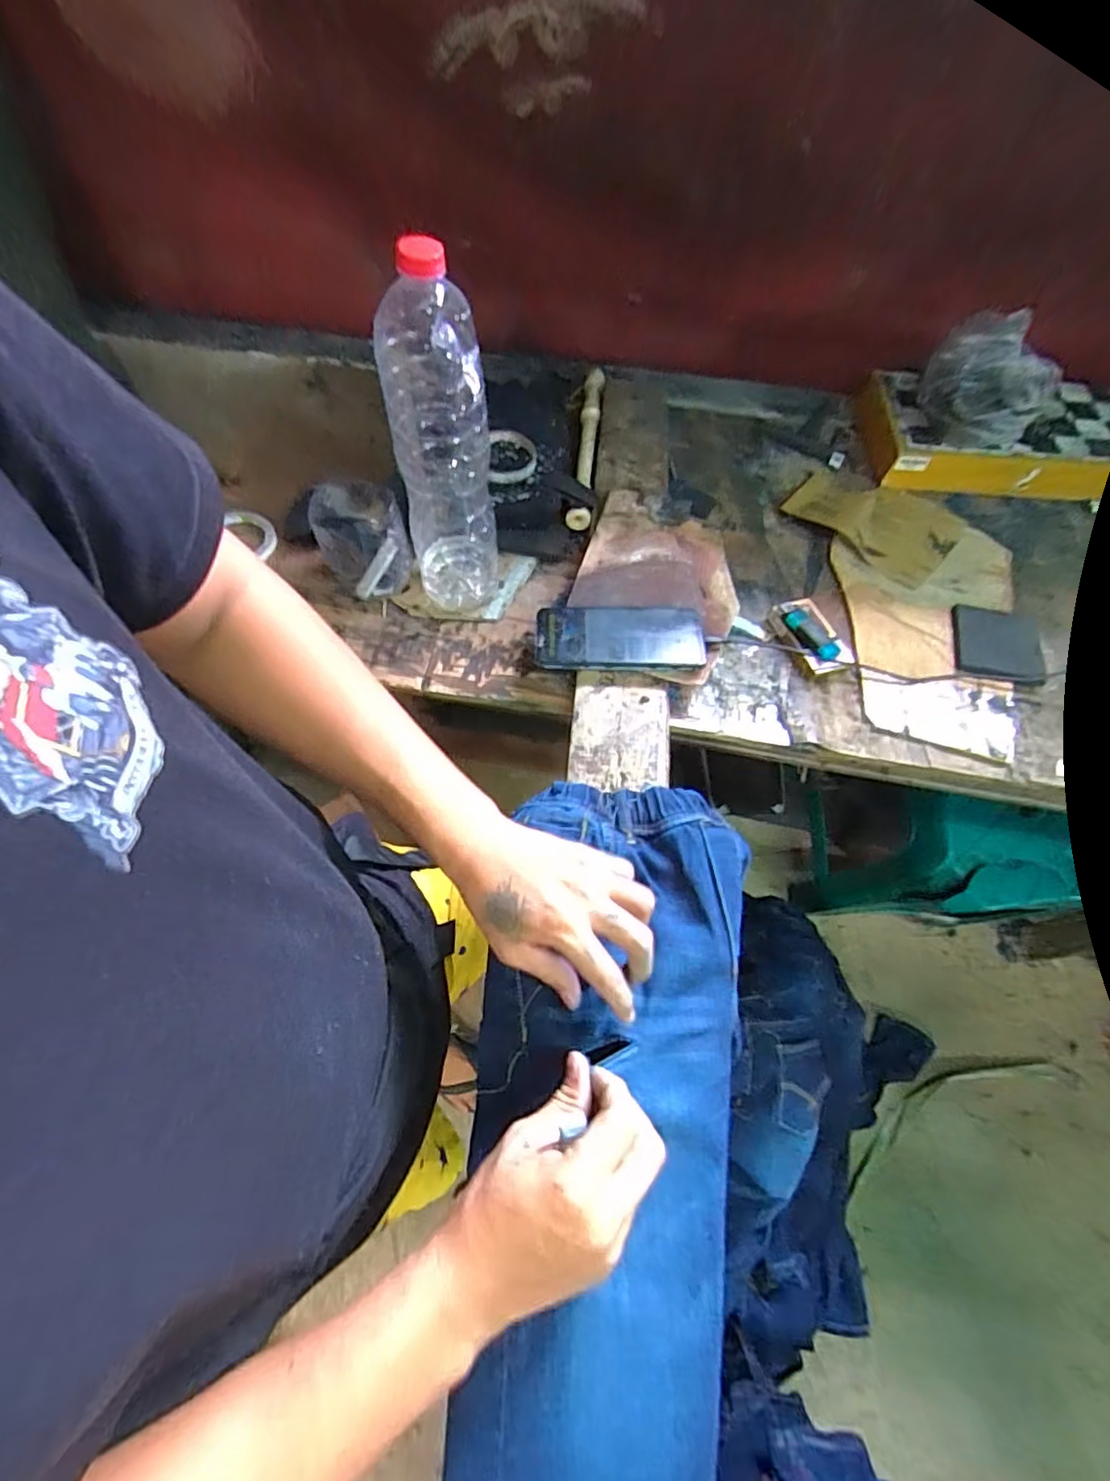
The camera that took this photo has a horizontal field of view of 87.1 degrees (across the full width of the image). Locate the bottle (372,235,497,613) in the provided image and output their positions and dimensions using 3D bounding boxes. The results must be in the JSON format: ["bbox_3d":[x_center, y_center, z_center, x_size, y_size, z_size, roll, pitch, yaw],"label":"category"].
[{"bbox_3d":[-0.101,-0.246,0.533,0.088,0.303,0.073,-11,65,-7],"label":"bottle"}]

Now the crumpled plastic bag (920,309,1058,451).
[{"bbox_3d":[0.539,-0.444,0.740,0.145,0.095,0.127,33,68,14],"label":"crumpled plastic bag"}]

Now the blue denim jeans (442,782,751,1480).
[{"bbox_3d":[0.030,0.283,0.394,0.184,0.055,0.541,9,66,3],"label":"blue denim jeans"}]

